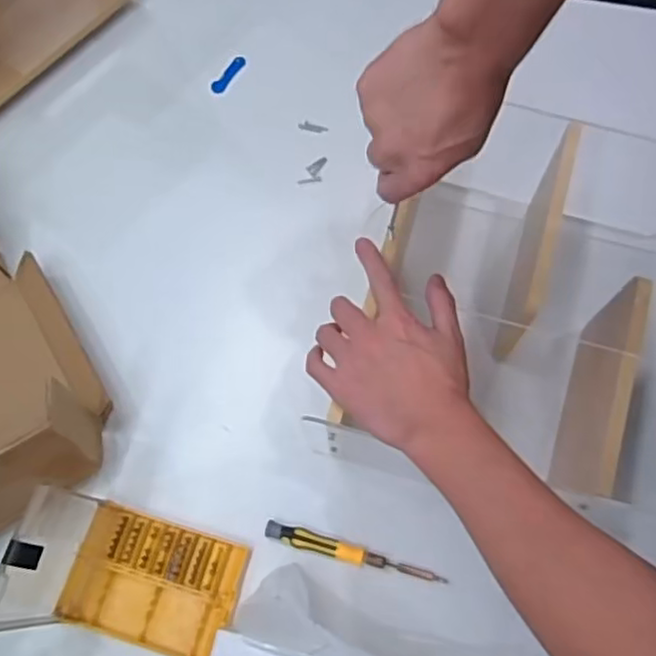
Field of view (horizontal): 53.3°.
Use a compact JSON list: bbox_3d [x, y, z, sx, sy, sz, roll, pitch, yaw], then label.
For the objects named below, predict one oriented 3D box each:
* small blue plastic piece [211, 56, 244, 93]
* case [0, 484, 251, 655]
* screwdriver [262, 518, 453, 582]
[{"bbox_3d":[-0.129,-0.326,0.841,0.017,0.010,0.059,34,74,13],"label":"small blue plastic piece"},{"bbox_3d":[-0.183,0.214,0.564,0.192,0.158,0.122,13,70,6],"label":"case"},{"bbox_3d":[0.024,0.220,0.634,0.176,0.011,0.018,15,70,7],"label":"screwdriver"}]

